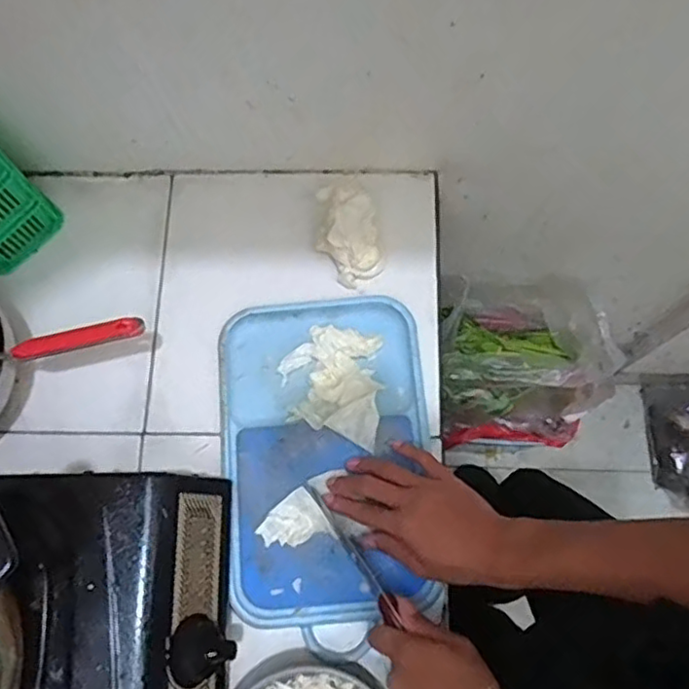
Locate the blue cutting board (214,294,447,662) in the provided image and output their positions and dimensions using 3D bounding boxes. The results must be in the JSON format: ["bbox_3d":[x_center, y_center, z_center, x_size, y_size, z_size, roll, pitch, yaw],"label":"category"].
[{"bbox_3d":[-0.012,0.106,0.618,0.198,0.028,0.315,-10,70,1],"label":"blue cutting board"}]

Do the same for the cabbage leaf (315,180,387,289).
[{"bbox_3d":[0.001,-0.120,0.663,0.059,0.067,0.097,-17,74,-3],"label":"cabbage leaf"}]

